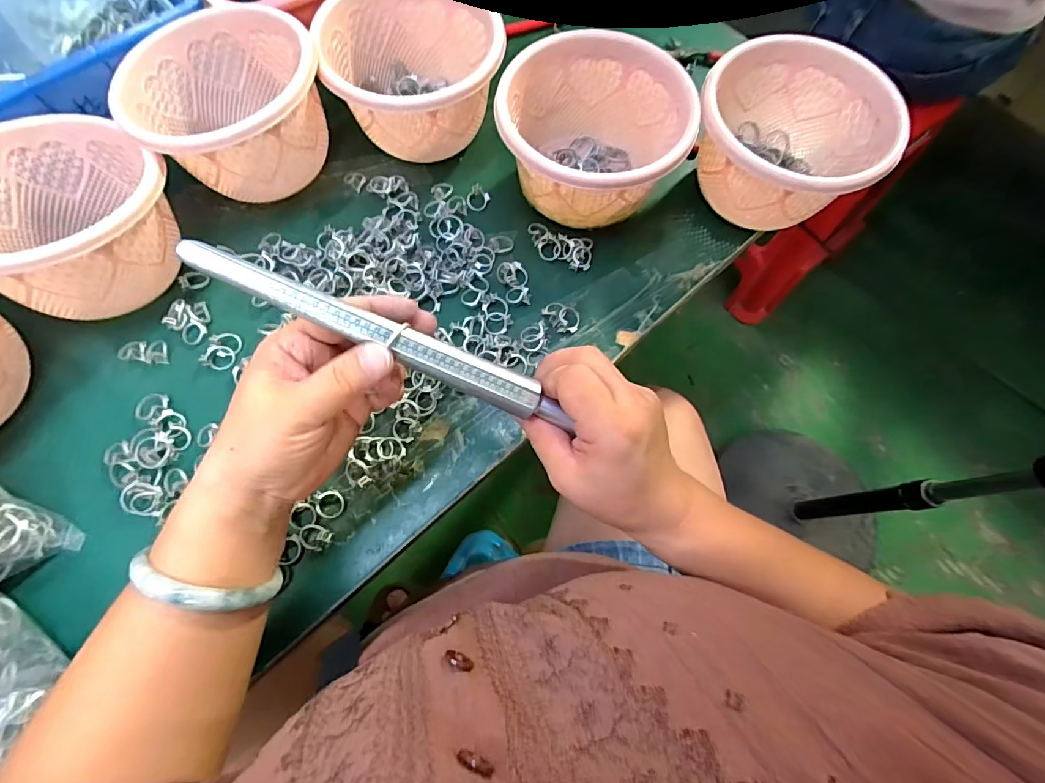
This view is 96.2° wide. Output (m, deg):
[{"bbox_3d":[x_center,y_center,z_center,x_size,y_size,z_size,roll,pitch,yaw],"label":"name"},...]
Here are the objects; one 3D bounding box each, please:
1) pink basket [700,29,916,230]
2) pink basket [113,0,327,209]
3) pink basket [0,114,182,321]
[{"bbox_3d":[0.211,-0.203,0.380,0.137,0.076,0.133,1,70,-2],"label":"pink basket"},{"bbox_3d":[-0.230,-0.229,0.380,0.140,0.077,0.134,1,70,-2],"label":"pink basket"},{"bbox_3d":[-0.327,-0.126,0.334,0.136,0.077,0.135,35,73,10],"label":"pink basket"}]

